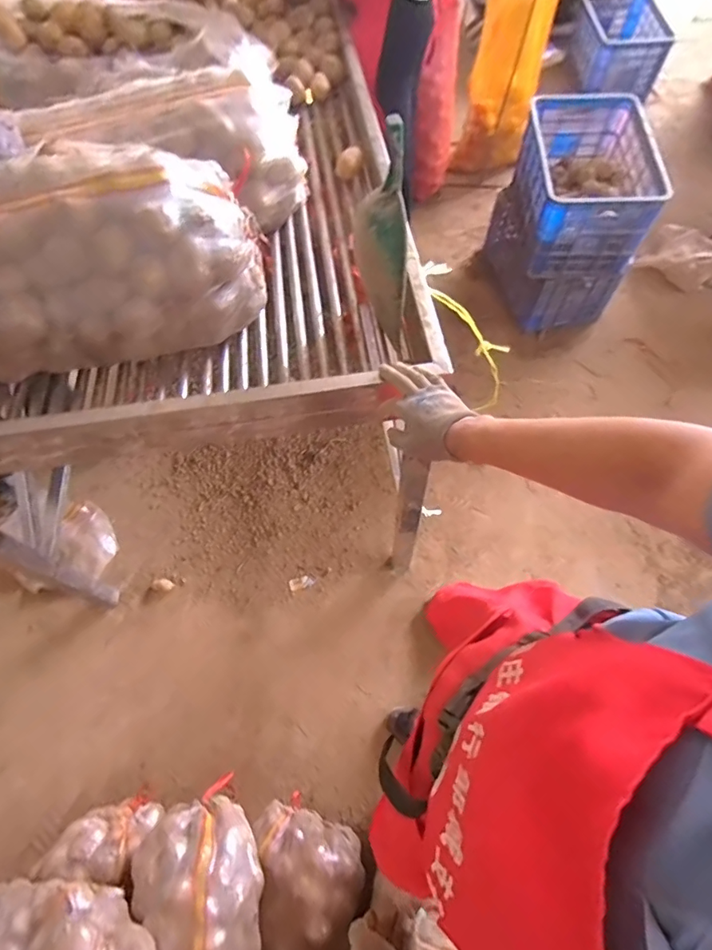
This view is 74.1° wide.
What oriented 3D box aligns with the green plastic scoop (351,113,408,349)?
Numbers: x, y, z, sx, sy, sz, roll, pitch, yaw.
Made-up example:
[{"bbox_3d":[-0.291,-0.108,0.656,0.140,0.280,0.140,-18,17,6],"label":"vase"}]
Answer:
[{"bbox_3d":[0.034,-0.340,0.698,0.068,0.296,0.084,-7,44,-5],"label":"green plastic scoop"}]

